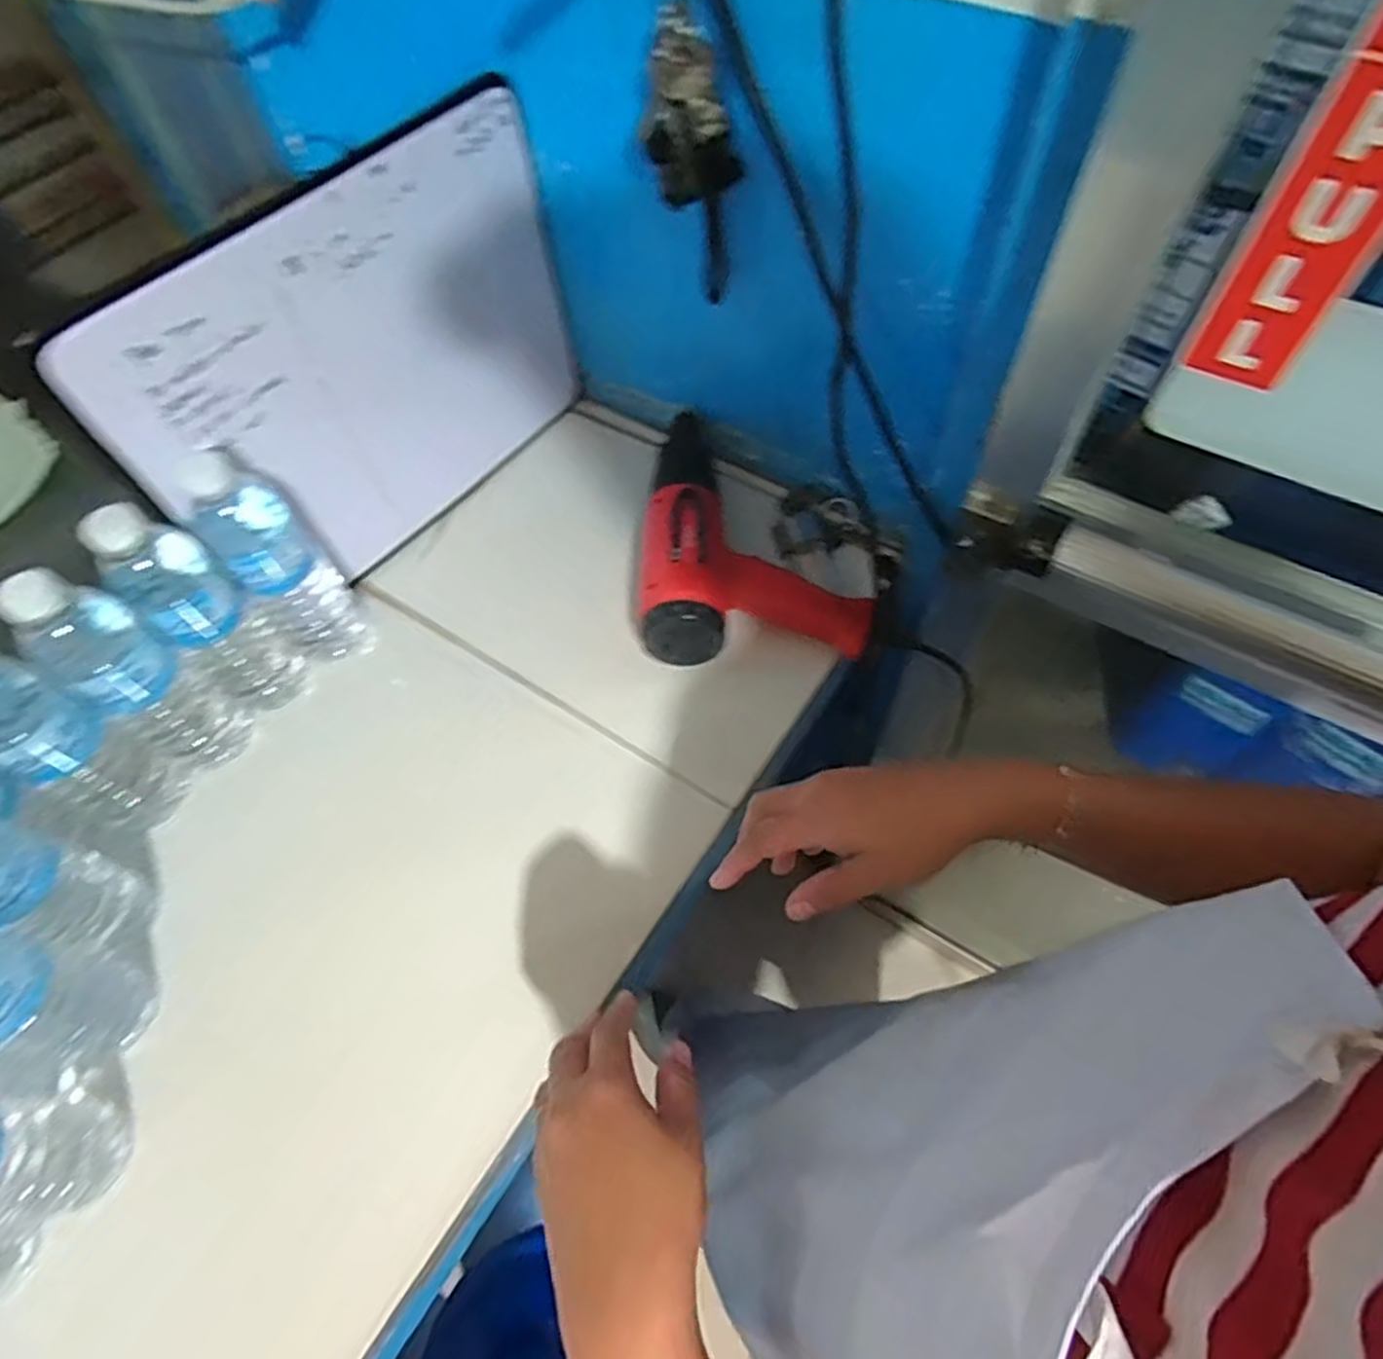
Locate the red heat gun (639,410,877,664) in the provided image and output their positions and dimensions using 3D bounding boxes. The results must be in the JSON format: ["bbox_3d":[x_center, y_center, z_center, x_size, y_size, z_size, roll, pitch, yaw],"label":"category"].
[{"bbox_3d":[0.052,-0.142,0.688,0.186,0.075,0.264,-2,59,1],"label":"red heat gun"}]

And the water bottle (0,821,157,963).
[{"bbox_3d":[-0.426,0.126,0.482,0.066,0.207,0.062,15,61,11],"label":"water bottle"}]

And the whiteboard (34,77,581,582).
[{"bbox_3d":[-0.246,-0.244,0.624,0.018,0.284,0.381,32,67,21],"label":"whiteboard"}]

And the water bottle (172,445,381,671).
[{"bbox_3d":[-0.321,-0.091,0.602,0.063,0.207,0.061,-39,65,-19],"label":"water bottle"}]

